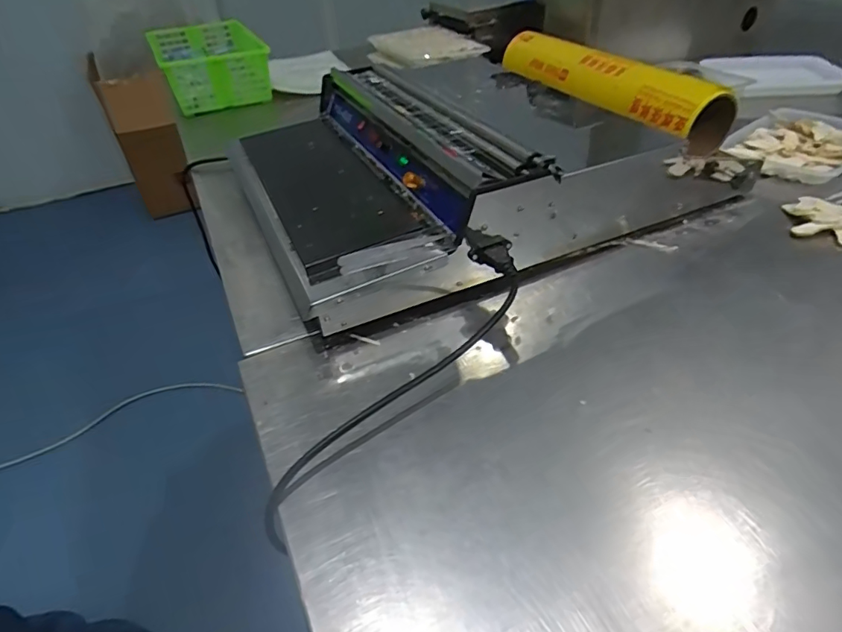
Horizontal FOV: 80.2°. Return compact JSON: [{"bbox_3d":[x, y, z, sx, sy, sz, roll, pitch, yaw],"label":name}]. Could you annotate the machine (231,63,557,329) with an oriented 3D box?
[{"bbox_3d":[-0.088,-0.194,0.653,0.270,0.125,0.483,-21,44,-17],"label":"machine"}]

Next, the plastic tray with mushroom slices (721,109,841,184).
[{"bbox_3d":[0.576,-0.267,0.747,0.251,0.024,0.157,-29,47,-25],"label":"plastic tray with mushroom slices"}]

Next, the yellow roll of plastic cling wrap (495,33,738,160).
[{"bbox_3d":[0.252,-0.350,0.752,0.085,0.076,0.415,-25,46,-22],"label":"yellow roll of plastic cling wrap"}]

